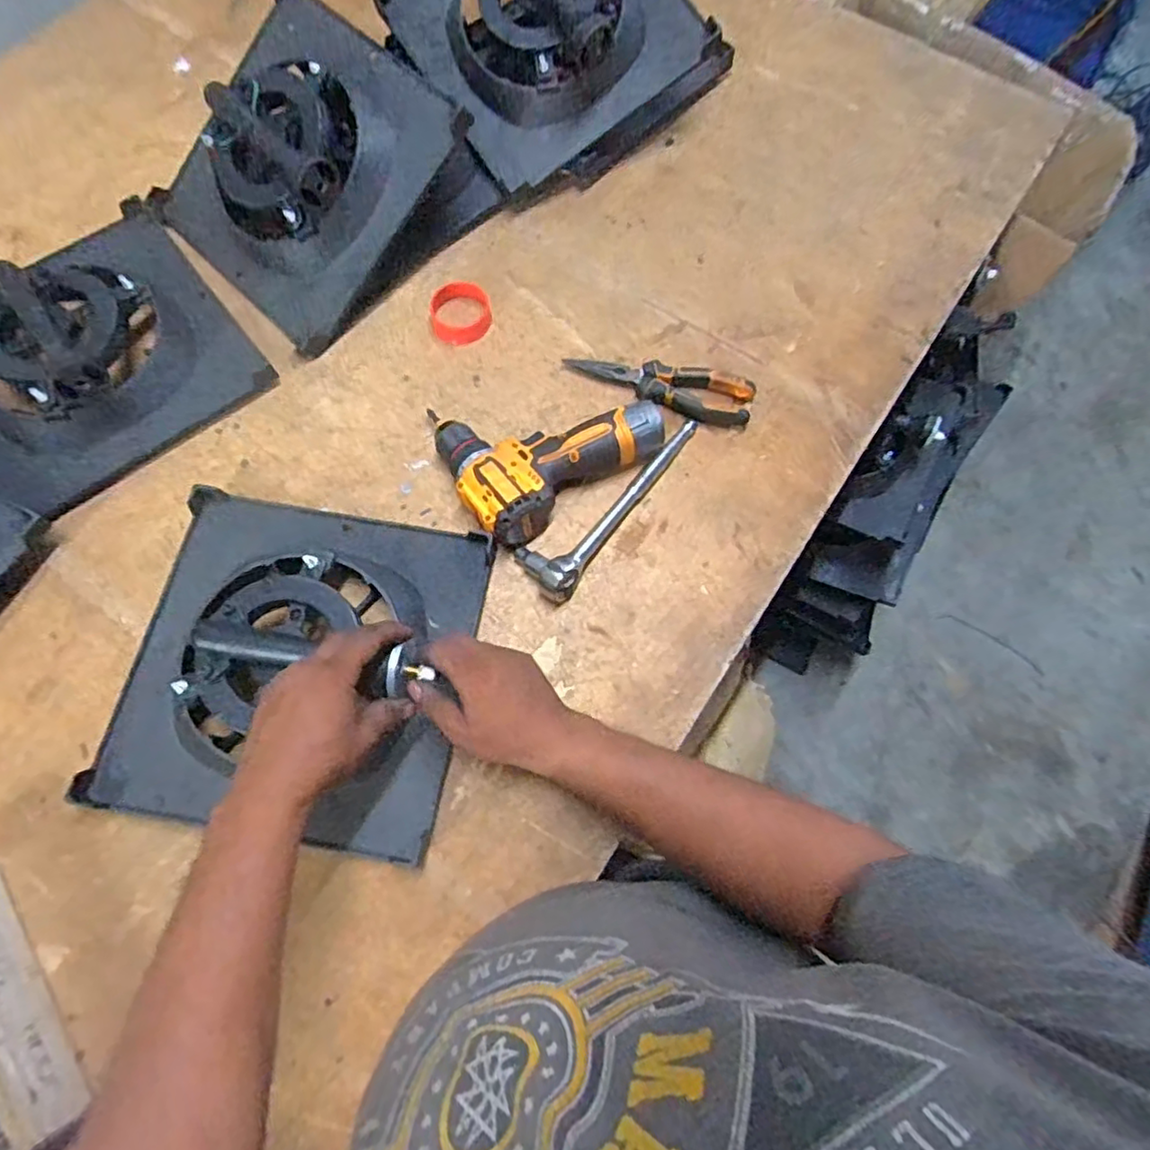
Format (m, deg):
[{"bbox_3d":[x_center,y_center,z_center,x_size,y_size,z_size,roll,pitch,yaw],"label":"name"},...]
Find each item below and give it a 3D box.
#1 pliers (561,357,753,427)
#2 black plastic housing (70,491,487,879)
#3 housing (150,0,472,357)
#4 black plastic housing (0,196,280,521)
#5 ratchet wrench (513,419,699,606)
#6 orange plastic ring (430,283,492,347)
[{"bbox_3d":[0.091,-0.205,0.681,0.199,0.027,0.055,12,73,2],"label":"pliers"},{"bbox_3d":[-0.247,0.068,0.544,0.294,0.087,0.292,11,73,2],"label":"black plastic housing"},{"bbox_3d":[-0.301,-0.433,0.658,0.307,0.110,0.296,43,104,10],"label":"housing"},{"bbox_3d":[-0.515,-0.242,0.647,0.288,0.090,0.284,-42,78,-13],"label":"black plastic housing"},{"bbox_3d":[0.038,-0.081,0.634,0.066,0.039,0.241,39,76,10],"label":"ratchet wrench"},{"bbox_3d":[-0.128,-0.295,0.709,0.067,0.020,0.063,0,73,-1],"label":"orange plastic ring"}]

